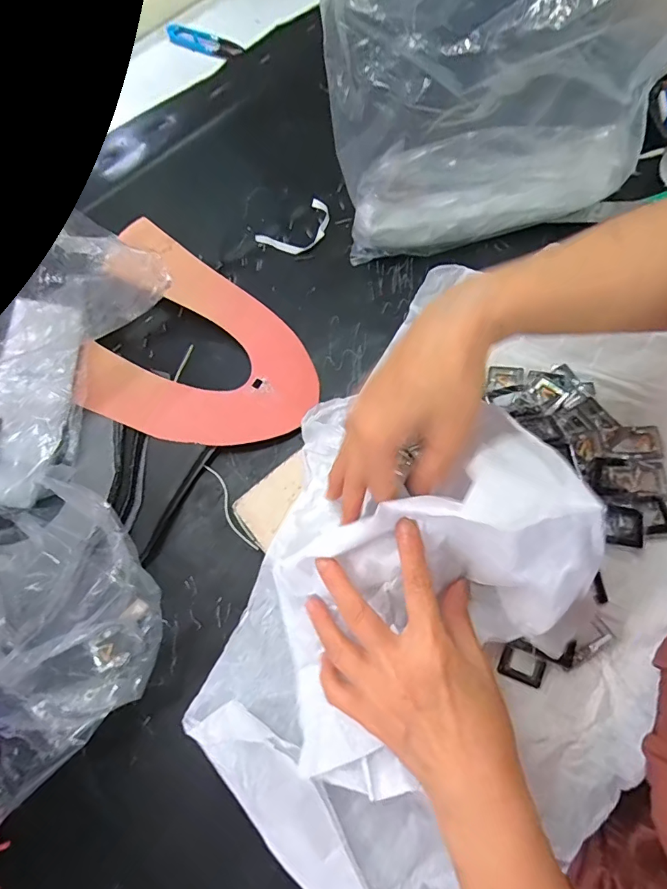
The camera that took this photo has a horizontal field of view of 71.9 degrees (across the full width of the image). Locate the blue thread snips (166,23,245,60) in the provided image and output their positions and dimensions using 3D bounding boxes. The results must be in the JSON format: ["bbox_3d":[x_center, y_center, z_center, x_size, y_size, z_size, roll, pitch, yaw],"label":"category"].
[{"bbox_3d":[-0.149,-0.457,0.522,0.110,0.006,0.027,30,74,13],"label":"blue thread snips"}]

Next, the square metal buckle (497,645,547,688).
[{"bbox_3d":[0.130,0.153,0.317,0.029,0.004,0.023,20,103,22],"label":"square metal buckle"}]

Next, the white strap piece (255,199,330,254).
[{"bbox_3d":[-0.037,-0.233,0.505,0.085,0.007,0.054,-32,72,-9],"label":"white strap piece"}]

